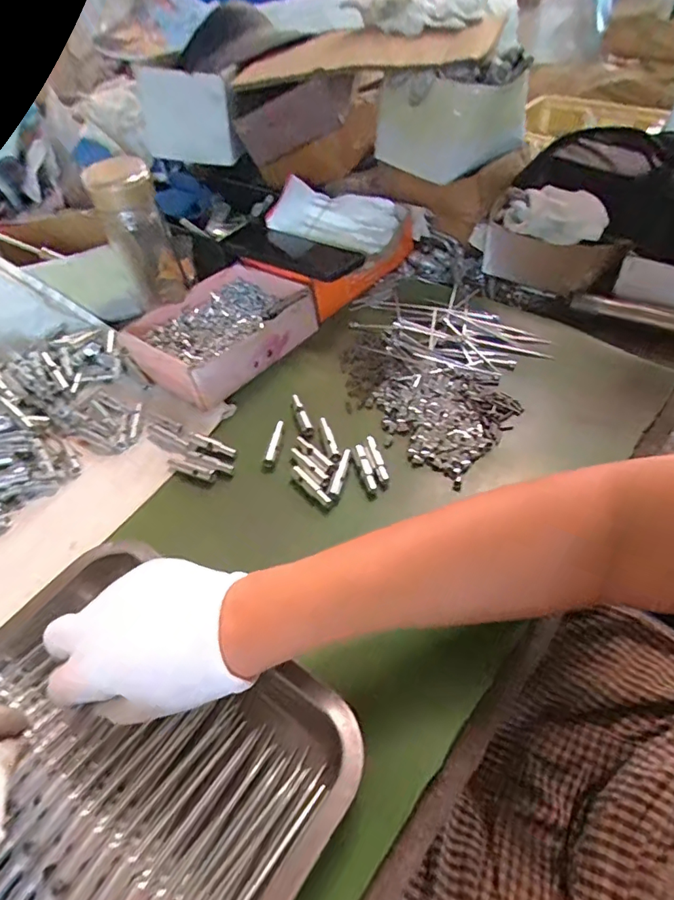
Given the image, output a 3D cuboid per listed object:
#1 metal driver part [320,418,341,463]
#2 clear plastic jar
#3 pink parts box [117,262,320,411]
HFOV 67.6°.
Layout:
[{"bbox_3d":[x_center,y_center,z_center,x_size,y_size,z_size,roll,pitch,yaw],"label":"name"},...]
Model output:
[{"bbox_3d":[-0.007,-0.011,0.475,0.009,0.004,0.057,-13,49,-4],"label":"metal driver part"},{"bbox_3d":[-0.218,-0.247,0.568,0.070,0.152,0.070,-19,50,-10],"label":"clear plastic jar"},{"bbox_3d":[-0.132,-0.140,0.574,0.154,0.050,0.188,29,58,28],"label":"pink parts box"}]

